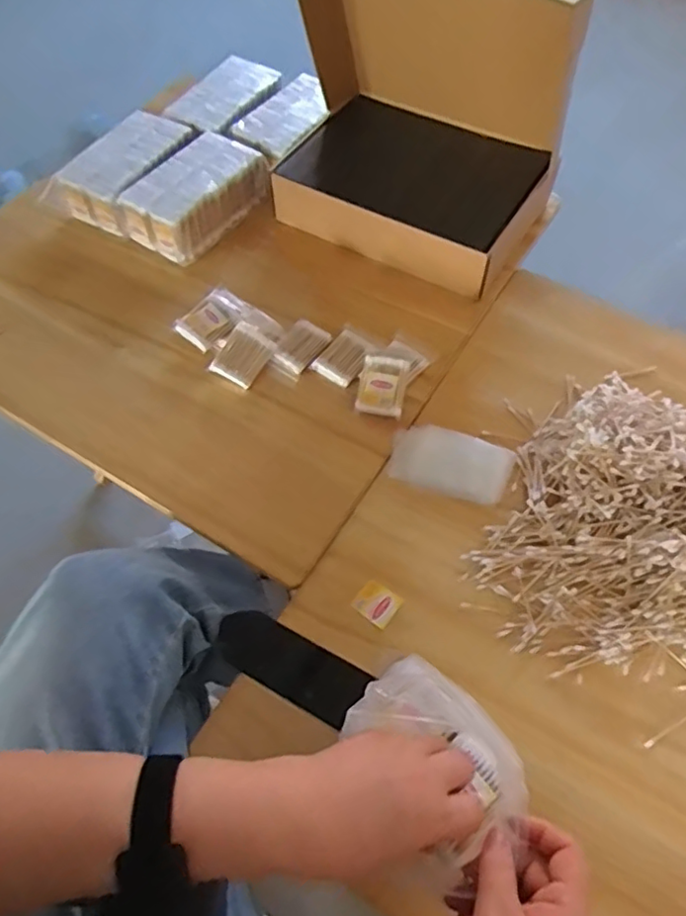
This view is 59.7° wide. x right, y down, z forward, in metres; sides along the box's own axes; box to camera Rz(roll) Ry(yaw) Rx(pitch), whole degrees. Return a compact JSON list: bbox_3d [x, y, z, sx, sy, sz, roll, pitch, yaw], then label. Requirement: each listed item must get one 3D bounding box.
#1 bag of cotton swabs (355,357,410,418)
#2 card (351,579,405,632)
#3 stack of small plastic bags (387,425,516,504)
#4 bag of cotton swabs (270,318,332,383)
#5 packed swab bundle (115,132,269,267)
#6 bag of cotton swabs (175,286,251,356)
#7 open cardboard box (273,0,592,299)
[{"bbox_3d":[0.049,-0.092,0.749,0.058,0.017,0.081,10,74,13],"label":"bag of cotton swabs"},{"bbox_3d":[0.037,0.154,0.632,0.043,0.004,0.038,35,71,15],"label":"card"},{"bbox_3d":[0.128,0.005,0.710,0.136,0.009,0.084,16,64,12],"label":"stack of small plastic bags"},{"bbox_3d":[-0.058,-0.146,0.793,0.052,0.014,0.091,31,68,18],"label":"bag of cotton swabs"},{"bbox_3d":[-0.226,-0.402,0.912,0.129,0.075,0.210,33,67,19],"label":"packed swab bundle"},{"bbox_3d":[-0.174,-0.190,0.804,0.070,0.012,0.095,35,69,20],"label":"bag of cotton swabs"},{"bbox_3d":[0.123,-0.497,0.827,0.357,0.359,0.371,29,67,17],"label":"open cardboard box"}]

